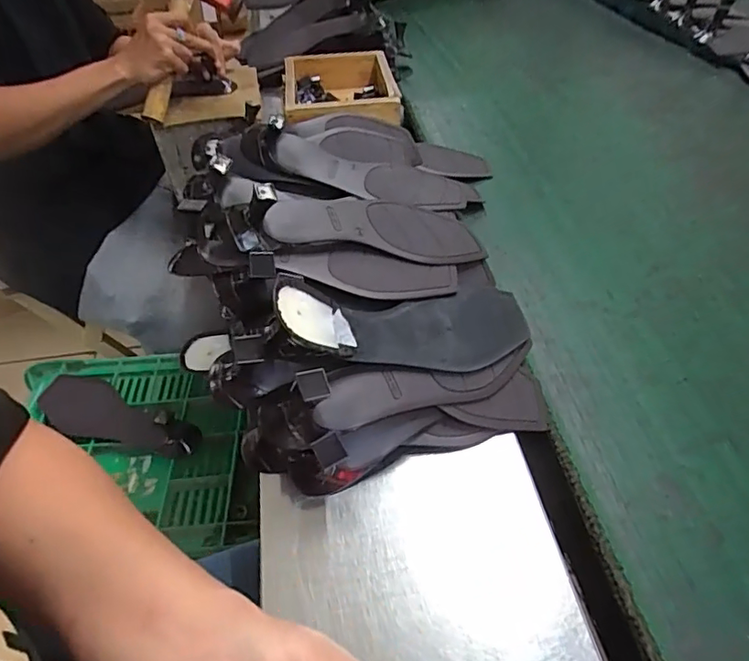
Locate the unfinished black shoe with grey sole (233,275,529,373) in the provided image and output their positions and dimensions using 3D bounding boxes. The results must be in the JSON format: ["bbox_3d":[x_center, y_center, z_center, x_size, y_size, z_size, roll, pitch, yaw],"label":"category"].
[{"bbox_3d":[0.026,-0.002,0.415,0.245,0.043,0.072,-2,39,-36],"label":"unfinished black shoe with grey sole"}]

